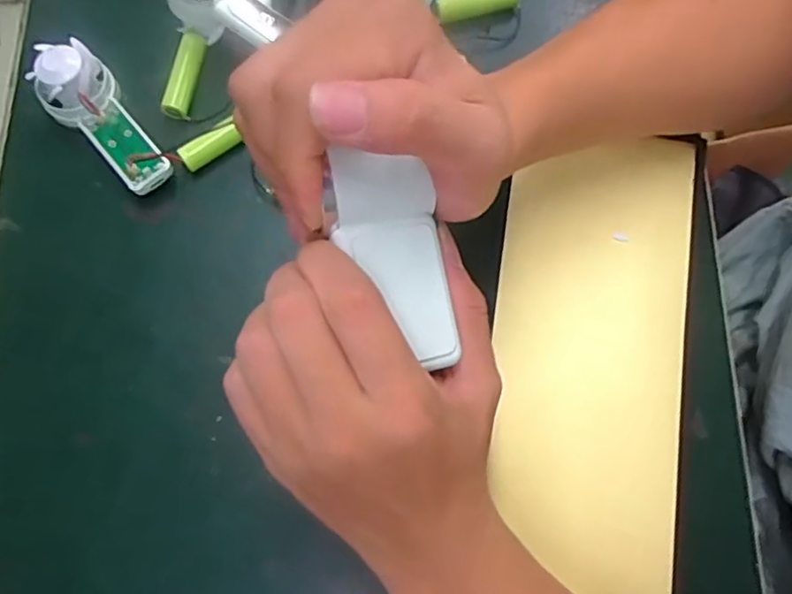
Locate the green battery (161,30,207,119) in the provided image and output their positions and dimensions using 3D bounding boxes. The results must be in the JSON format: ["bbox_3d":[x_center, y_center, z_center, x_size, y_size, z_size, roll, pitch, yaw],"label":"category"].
[{"bbox_3d":[-0.121,-0.127,0.354,0.014,0.010,0.053,8,76,1],"label":"green battery"}]

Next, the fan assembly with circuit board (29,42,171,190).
[{"bbox_3d":[-0.158,-0.096,0.333,0.039,0.031,0.090,-41,80,-10],"label":"fan assembly with circuit board"}]

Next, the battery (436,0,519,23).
[{"bbox_3d":[0.049,-0.177,0.371,0.050,0.012,0.015,-16,77,-5],"label":"battery"}]

